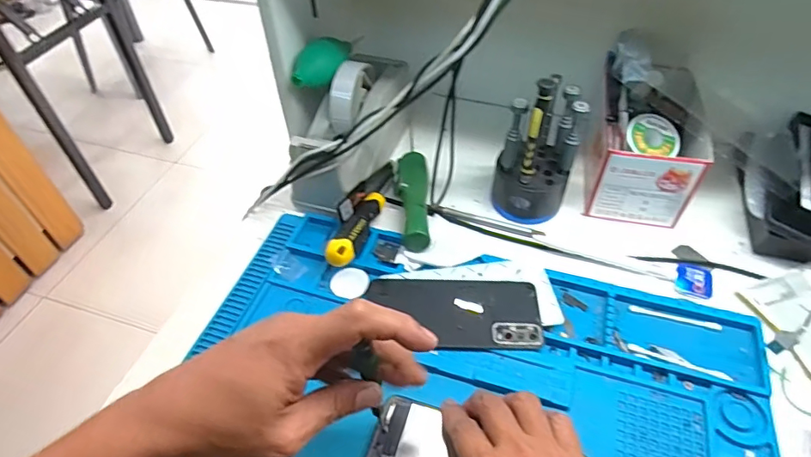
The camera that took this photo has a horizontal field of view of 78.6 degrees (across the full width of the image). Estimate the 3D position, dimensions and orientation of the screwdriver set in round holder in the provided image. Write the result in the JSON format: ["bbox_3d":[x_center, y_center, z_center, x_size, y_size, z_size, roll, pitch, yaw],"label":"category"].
[{"bbox_3d":[0.136,-0.087,0.511,0.073,0.158,0.079,10,49,11],"label":"screwdriver set in round holder"}]

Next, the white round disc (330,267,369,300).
[{"bbox_3d":[-0.055,0.054,0.487,0.039,0.008,0.035,6,49,8],"label":"white round disc"}]

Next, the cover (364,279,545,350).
[{"bbox_3d":[0.045,0.076,0.455,0.154,0.011,0.072,0,48,2],"label":"cover"}]

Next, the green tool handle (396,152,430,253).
[{"bbox_3d":[0.008,-0.037,0.548,0.035,0.024,0.140,-1,48,1],"label":"green tool handle"}]

